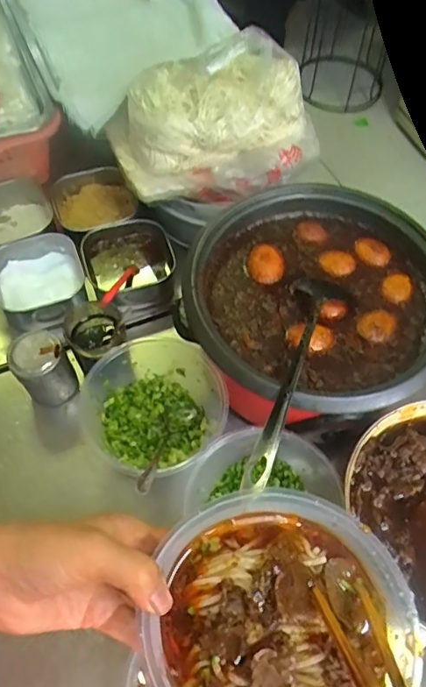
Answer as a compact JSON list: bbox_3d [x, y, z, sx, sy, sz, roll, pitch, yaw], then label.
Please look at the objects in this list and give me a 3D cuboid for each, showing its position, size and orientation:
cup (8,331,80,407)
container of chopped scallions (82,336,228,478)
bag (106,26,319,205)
[{"bbox_3d":[-0.179,0.029,0.542,0.052,0.072,0.056,1,60,-2],"label":"cup"},{"bbox_3d":[-0.055,0.070,0.514,0.129,0.069,0.134,1,60,-2],"label":"container of chopped scallions"},{"bbox_3d":[0.000,-0.261,0.598,0.255,0.127,0.143,2,60,-1],"label":"bag"}]

